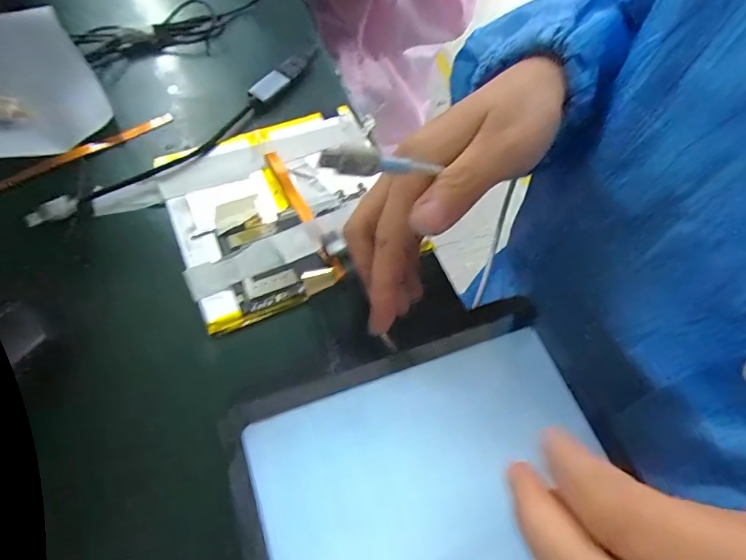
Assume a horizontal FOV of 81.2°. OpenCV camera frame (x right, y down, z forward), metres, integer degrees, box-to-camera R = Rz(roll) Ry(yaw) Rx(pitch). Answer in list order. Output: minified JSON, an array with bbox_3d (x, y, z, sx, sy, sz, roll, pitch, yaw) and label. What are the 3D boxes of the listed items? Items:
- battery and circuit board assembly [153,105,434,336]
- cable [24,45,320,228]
[{"bbox_3d":[-0.051,-0.045,0.254,0.125,0.008,0.121,-21,63,-12],"label":"battery and circuit board assembly"},{"bbox_3d":[-0.107,-0.093,0.274,0.025,0.011,0.213,40,67,15],"label":"cable"}]

